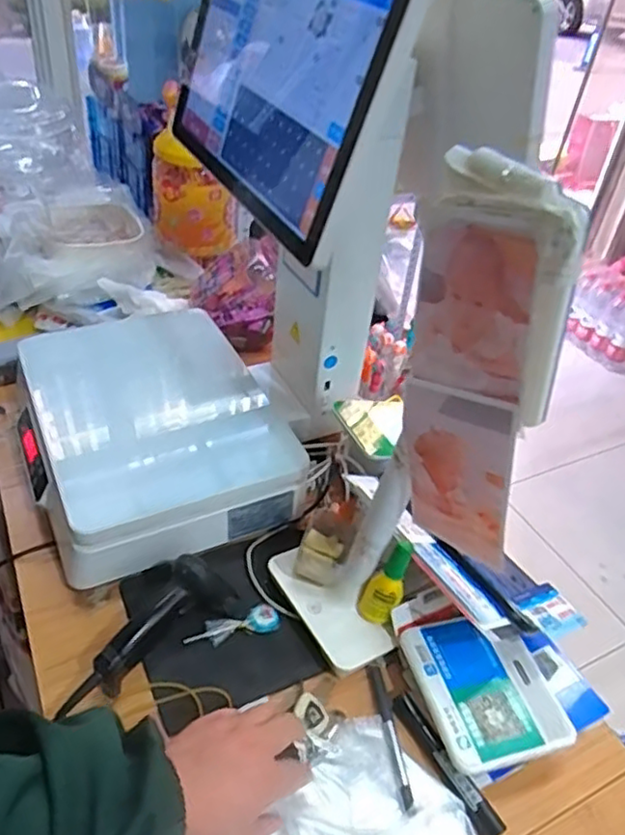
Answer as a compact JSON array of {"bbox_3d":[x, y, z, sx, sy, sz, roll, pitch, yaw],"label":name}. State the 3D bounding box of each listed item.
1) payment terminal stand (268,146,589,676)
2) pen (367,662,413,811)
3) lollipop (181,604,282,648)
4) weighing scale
[{"bbox_3d":[0.080,0.028,0.543,0.193,0.437,0.139,31,45,26],"label":"payment terminal stand"},{"bbox_3d":[0.071,0.284,0.584,0.014,0.008,0.126,-3,41,-12],"label":"pen"},{"bbox_3d":[-0.081,0.211,0.652,0.097,0.013,0.027,-11,43,-21],"label":"lollipop"},{"bbox_3d":[-0.209,0.006,0.804,0.285,0.088,0.375,-15,44,-25],"label":"weighing scale"}]

